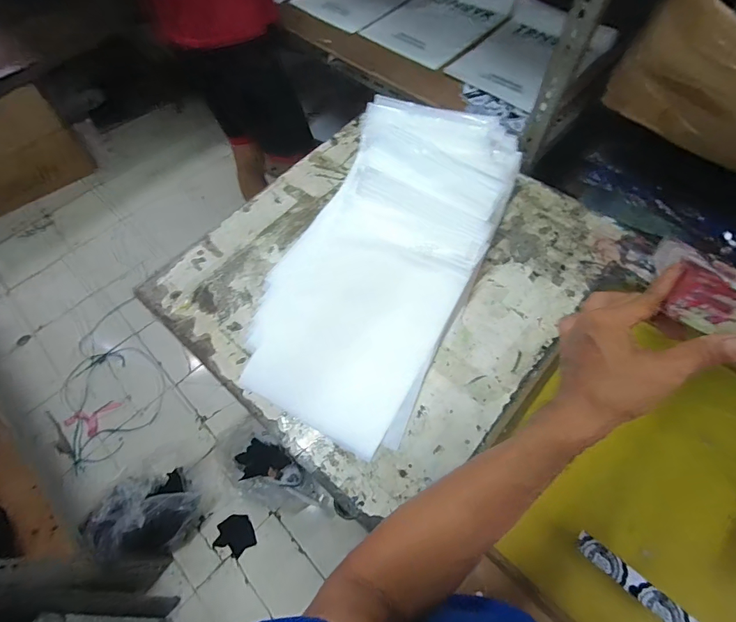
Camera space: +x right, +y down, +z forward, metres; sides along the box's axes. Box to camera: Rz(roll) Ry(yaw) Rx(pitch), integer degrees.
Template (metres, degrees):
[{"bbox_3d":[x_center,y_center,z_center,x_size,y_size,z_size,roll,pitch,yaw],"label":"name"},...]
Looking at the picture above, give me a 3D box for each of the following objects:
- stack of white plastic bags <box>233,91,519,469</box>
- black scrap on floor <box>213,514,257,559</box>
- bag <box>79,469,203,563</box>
[{"bbox_3d":[0.035,-0.124,0.711,0.325,0.117,0.660,23,65,14],"label":"stack of white plastic bags"},{"bbox_3d":[-0.417,0.704,1.253,0.115,0.007,0.114,-31,67,-15],"label":"black scrap on floor"},{"bbox_3d":[-0.627,0.570,1.144,0.177,0.339,0.211,38,69,20],"label":"bag"}]

